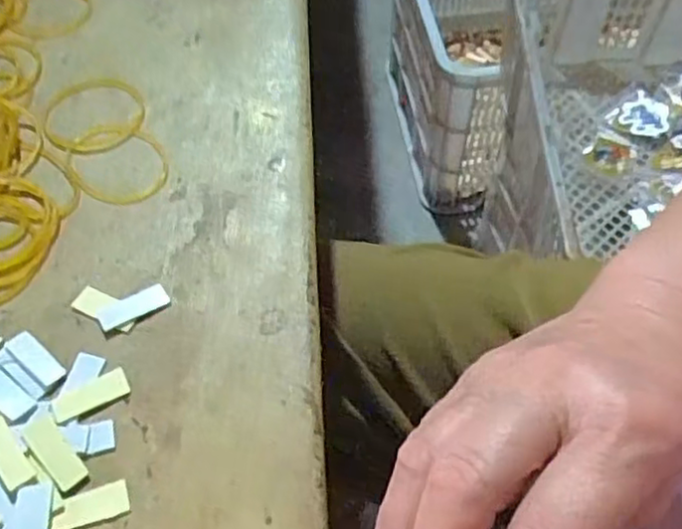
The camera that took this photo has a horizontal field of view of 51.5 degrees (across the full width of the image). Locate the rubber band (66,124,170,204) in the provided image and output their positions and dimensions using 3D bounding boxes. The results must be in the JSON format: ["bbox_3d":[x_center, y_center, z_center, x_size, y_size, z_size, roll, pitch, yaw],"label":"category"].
[{"bbox_3d":[-0.105,-0.047,0.330,0.042,0.004,0.050,-28,65,-16],"label":"rubber band"}]

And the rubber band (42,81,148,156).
[{"bbox_3d":[-0.120,-0.073,0.343,0.048,0.004,0.048,-2,57,-3],"label":"rubber band"}]

